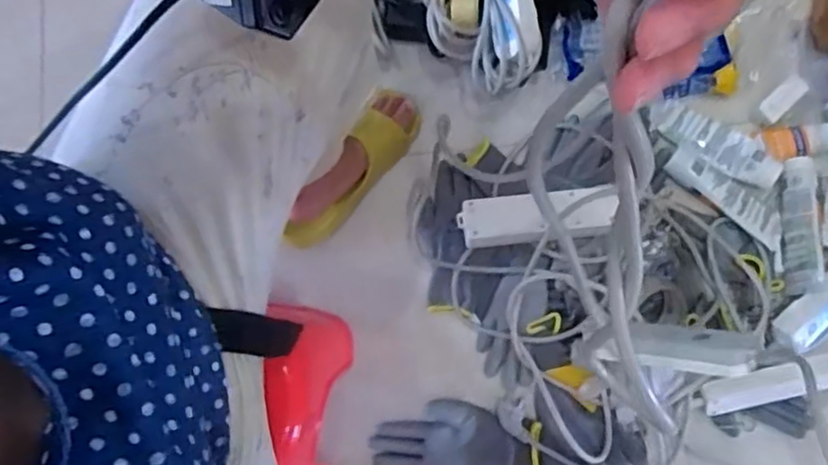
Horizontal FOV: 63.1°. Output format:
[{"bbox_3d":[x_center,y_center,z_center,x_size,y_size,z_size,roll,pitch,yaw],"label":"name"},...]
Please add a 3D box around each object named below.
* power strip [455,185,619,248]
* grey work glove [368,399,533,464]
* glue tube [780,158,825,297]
[{"bbox_3d":[0.155,-0.018,0.844,0.192,0.041,0.062,-8,79,-1],"label":"power strip"},{"bbox_3d":[0.044,0.261,0.832,0.188,0.019,0.099,-7,79,-1],"label":"grey work glove"},{"bbox_3d":[0.491,-0.010,0.856,0.035,0.035,0.175,3,79,1],"label":"glue tube"}]

